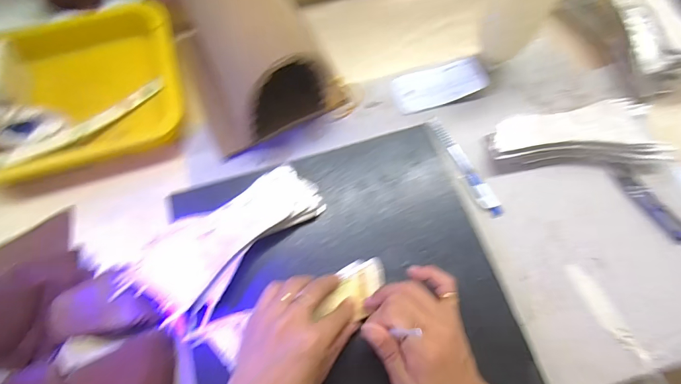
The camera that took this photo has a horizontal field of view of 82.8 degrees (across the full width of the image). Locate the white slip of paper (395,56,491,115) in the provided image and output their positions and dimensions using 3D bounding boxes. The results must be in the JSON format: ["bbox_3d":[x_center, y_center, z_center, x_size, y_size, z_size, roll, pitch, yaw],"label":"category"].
[{"bbox_3d":[0.121,-0.130,0.473,0.108,0.006,0.047,-15,87,6],"label":"white slip of paper"}]

